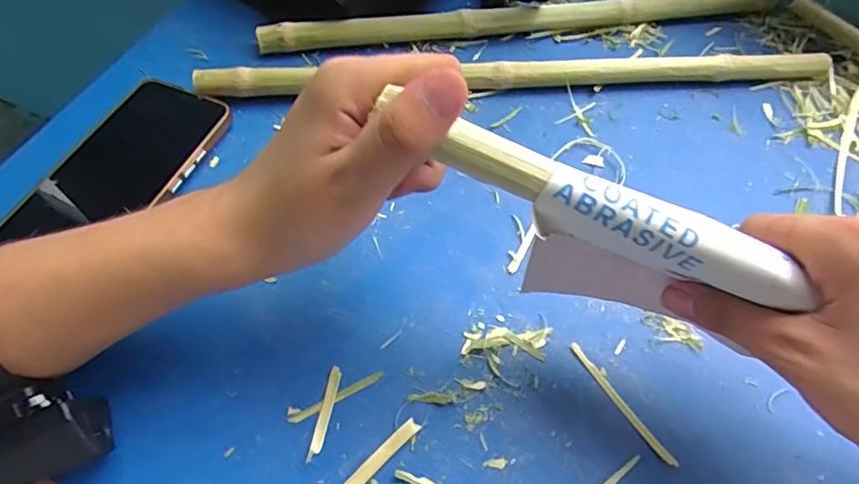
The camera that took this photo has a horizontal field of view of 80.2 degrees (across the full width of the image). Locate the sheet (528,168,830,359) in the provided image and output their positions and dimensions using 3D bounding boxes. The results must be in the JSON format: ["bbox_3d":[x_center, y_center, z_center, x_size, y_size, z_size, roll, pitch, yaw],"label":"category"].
[{"bbox_3d":[0.098,0.011,0.232,0.109,0.080,0.019,17,60,7],"label":"sheet"}]

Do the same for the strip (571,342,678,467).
[{"bbox_3d":[0.108,0.090,0.289,0.006,0.004,0.080,-30,65,-19],"label":"strip"}]

